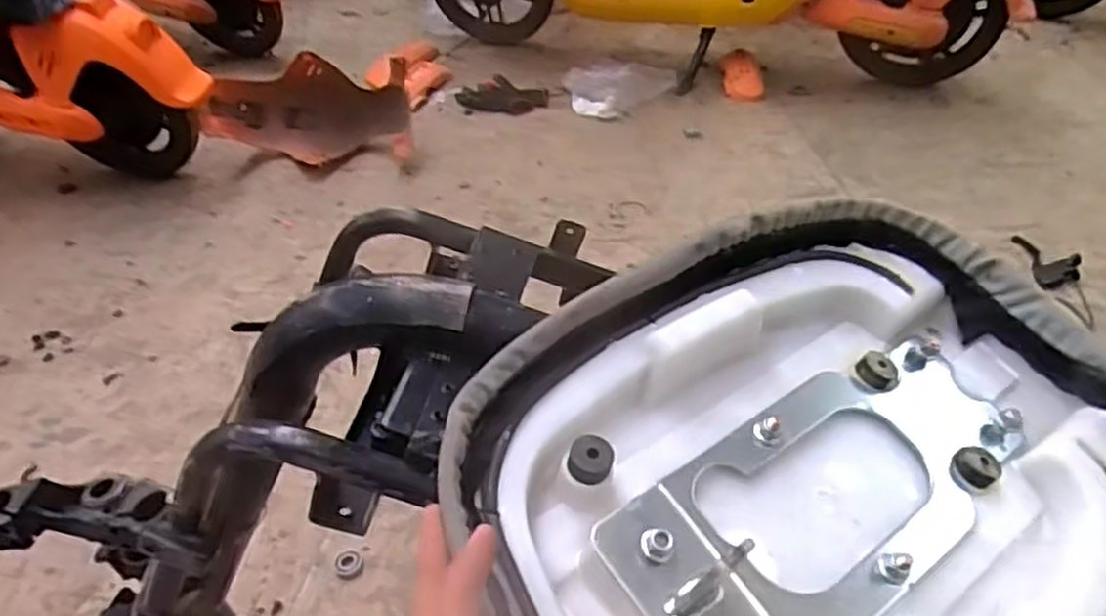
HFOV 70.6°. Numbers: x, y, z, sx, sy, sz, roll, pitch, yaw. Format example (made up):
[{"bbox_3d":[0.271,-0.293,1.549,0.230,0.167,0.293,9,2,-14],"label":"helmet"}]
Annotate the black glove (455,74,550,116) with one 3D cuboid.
[{"bbox_3d":[-0.136,-0.520,1.906,0.239,0.053,0.089,12,43,20],"label":"black glove"}]

